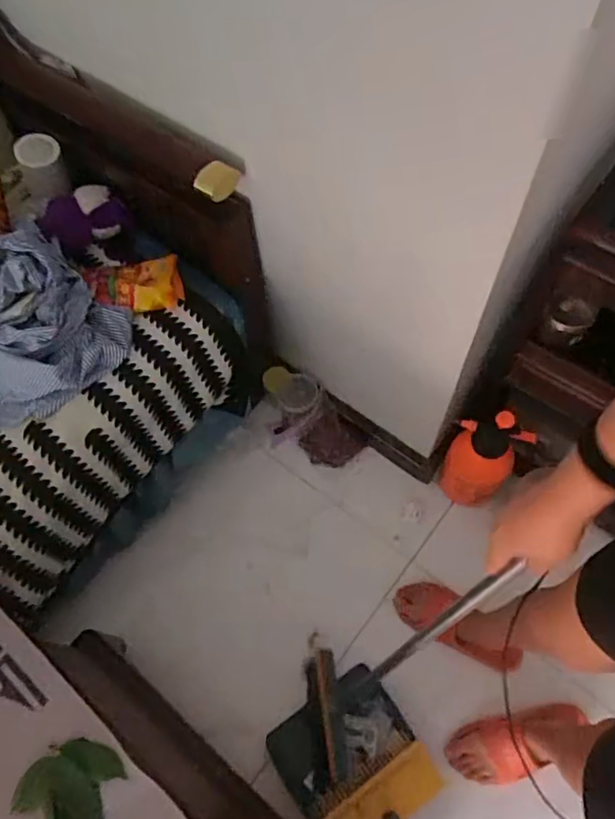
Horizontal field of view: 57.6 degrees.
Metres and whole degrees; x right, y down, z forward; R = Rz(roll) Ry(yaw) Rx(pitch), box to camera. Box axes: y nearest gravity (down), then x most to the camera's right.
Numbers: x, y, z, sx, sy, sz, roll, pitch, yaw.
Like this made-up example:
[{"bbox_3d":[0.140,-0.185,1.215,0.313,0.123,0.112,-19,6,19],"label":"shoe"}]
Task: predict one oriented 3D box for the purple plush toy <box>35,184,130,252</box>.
[{"bbox_3d":[-0.427,-0.367,1.075,0.157,0.106,0.052,-32,33,-5],"label":"purple plush toy"}]

